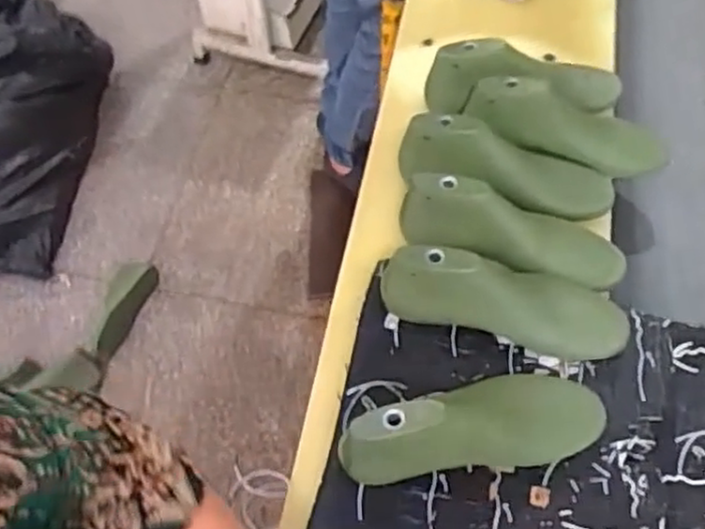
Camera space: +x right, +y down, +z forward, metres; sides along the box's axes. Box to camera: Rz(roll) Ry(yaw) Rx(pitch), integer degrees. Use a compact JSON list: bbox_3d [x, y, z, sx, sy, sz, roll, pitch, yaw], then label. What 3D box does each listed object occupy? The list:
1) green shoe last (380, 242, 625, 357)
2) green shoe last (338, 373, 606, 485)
[{"bbox_3d":[0.142,0.030,0.660,0.226,0.090,0.077,14,59,-4],"label":"green shoe last"},{"bbox_3d":[0.100,0.127,0.592,0.221,0.090,0.076,-9,60,-2],"label":"green shoe last"}]

